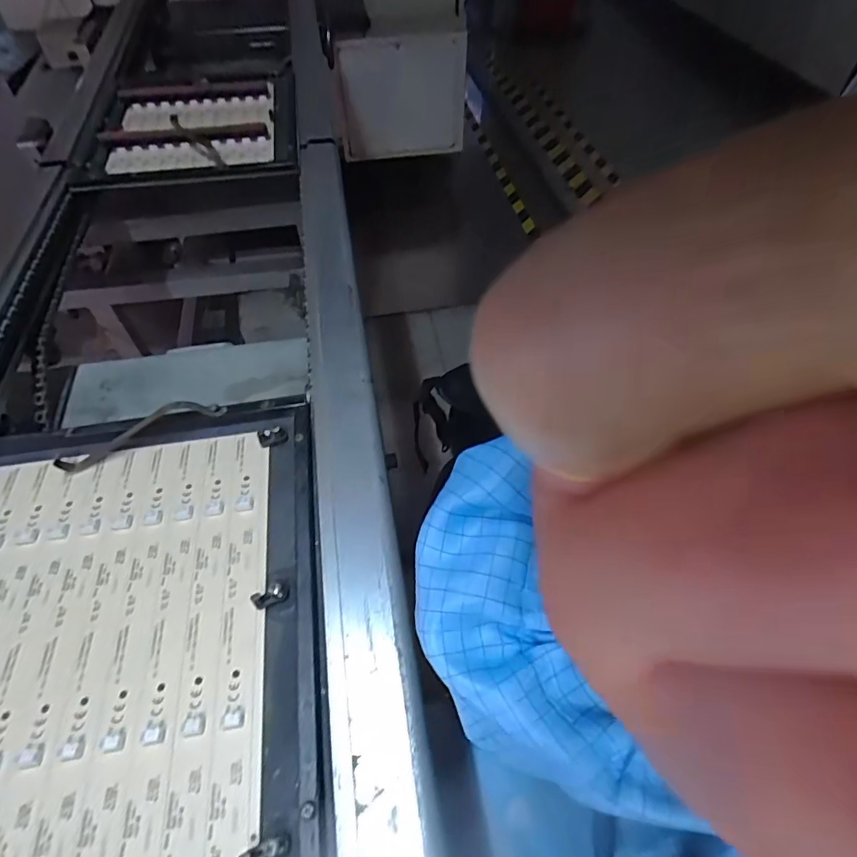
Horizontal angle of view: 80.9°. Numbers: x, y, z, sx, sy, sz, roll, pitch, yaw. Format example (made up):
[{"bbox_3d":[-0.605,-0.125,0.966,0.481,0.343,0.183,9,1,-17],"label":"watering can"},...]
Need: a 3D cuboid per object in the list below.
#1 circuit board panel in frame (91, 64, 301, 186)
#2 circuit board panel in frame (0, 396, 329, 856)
[{"bbox_3d":[-0.307,-0.411,0.676,0.245,0.034,0.240,-9,51,-6],"label":"circuit board panel in frame"},{"bbox_3d":[-0.198,0.115,0.293,0.261,0.021,0.296,-9,51,-6],"label":"circuit board panel in frame"}]

